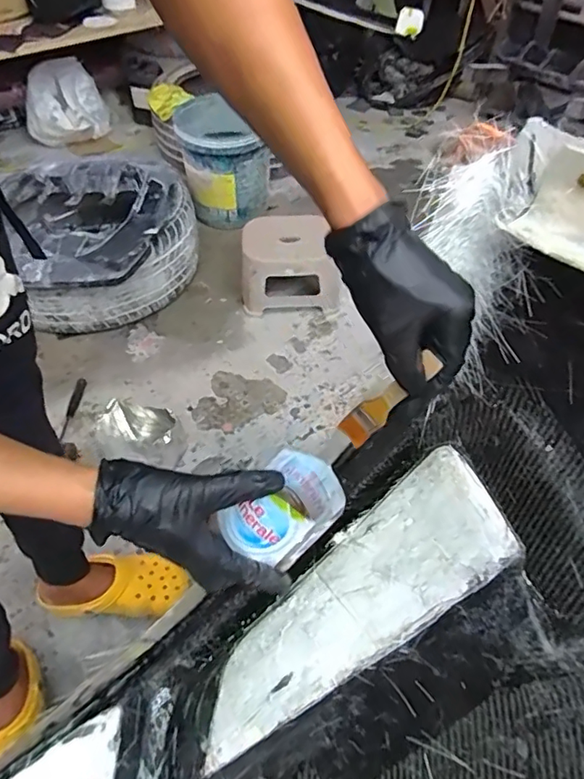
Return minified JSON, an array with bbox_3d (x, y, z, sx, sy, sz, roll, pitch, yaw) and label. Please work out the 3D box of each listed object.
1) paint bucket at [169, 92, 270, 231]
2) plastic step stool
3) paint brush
[{"bbox_3d":[-0.214,-0.731,1.669,0.269,0.282,0.315,-5,49,-4],"label":"paint bucket"},{"bbox_3d":[0.000,-0.322,1.411,0.268,0.196,0.167,-4,48,-3],"label":"plastic step stool"},{"bbox_3d":[0.077,0.011,0.430,0.024,0.133,0.016,31,51,-7],"label":"paint brush"}]

